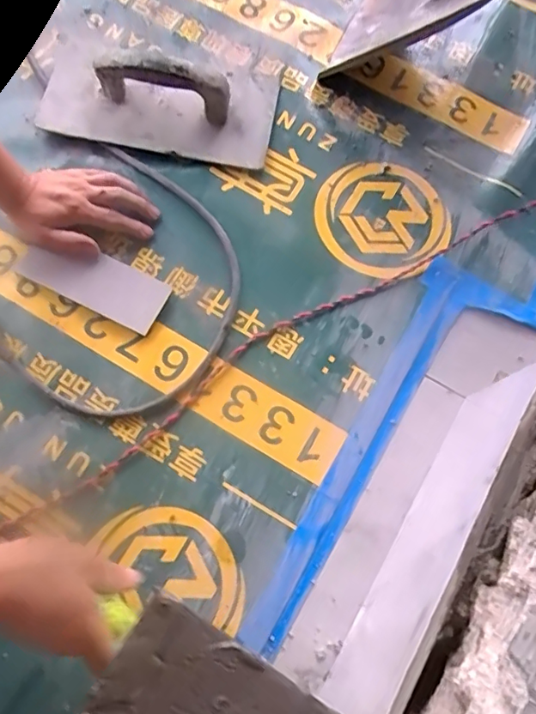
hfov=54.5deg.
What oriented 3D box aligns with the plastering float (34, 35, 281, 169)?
[{"bbox_3d":[-0.142,-0.331,0.644,0.294,0.070,0.141,14,73,2],"label":"plastering float"}]

